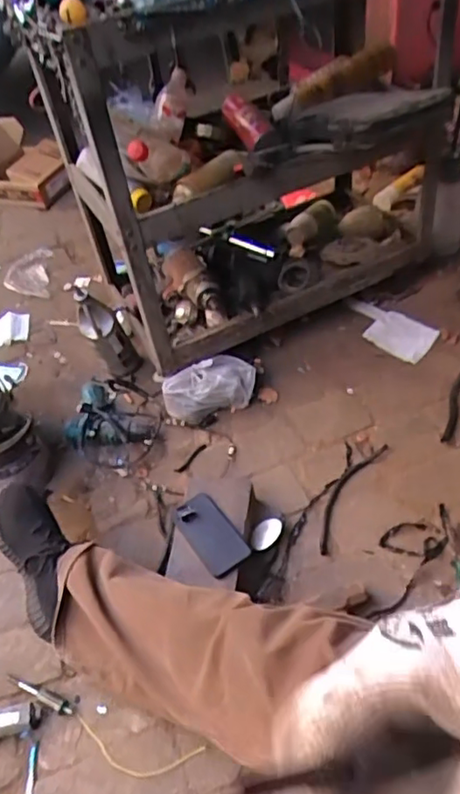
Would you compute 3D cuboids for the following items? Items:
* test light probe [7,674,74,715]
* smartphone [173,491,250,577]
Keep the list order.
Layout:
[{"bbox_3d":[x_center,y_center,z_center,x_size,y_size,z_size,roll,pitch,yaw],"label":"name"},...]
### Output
[{"bbox_3d":[-0.283,0.438,0.899,0.115,0.020,0.017,17,53,18],"label":"test light probe"},{"bbox_3d":[-0.033,0.220,0.987,0.073,0.012,0.147,-38,53,-9],"label":"smartphone"}]

